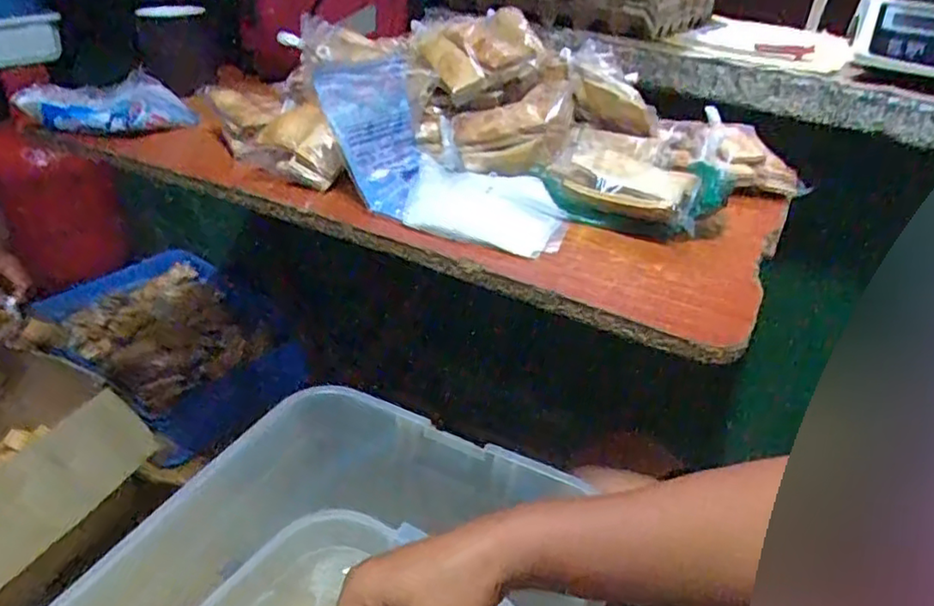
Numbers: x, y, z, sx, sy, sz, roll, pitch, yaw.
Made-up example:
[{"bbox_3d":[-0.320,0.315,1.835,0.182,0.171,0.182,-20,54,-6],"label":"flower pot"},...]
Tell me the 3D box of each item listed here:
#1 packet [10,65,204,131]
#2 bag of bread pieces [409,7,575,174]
[{"bbox_3d":[-0.379,-0.213,0.672,0.163,0.044,0.074,11,33,8],"label":"packet"},{"bbox_3d":[0.025,-0.208,0.618,0.160,0.095,0.204,4,33,-2],"label":"bag of bread pieces"}]

